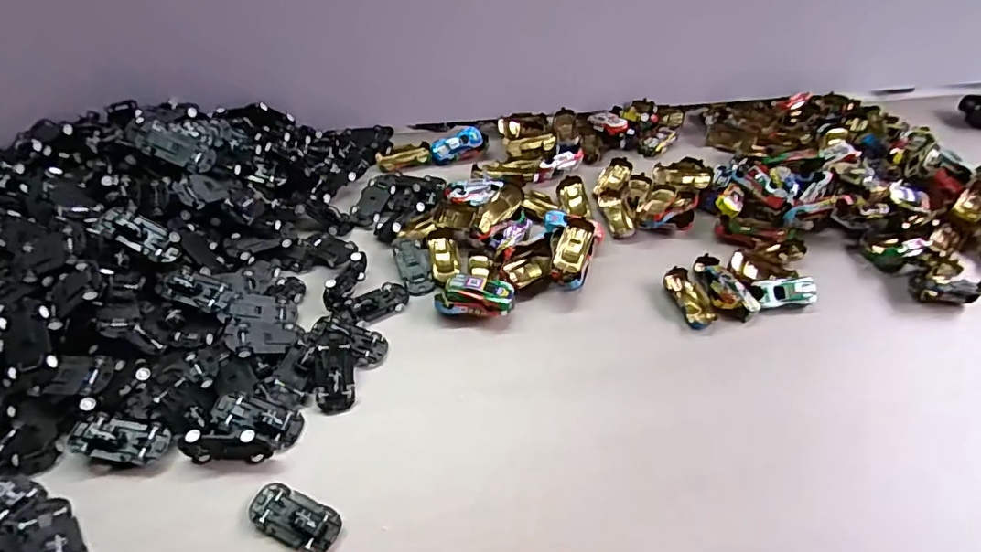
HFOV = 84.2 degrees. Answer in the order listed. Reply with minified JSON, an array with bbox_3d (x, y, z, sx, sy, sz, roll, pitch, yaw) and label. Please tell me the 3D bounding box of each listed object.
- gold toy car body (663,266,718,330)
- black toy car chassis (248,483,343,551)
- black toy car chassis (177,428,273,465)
[{"bbox_3d":[0.193,0.020,0.523,0.031,0.014,0.064,-10,53,-13],"label":"gold toy car body"},{"bbox_3d":[-0.137,0.167,0.376,0.065,0.011,0.032,20,52,11],"label":"black toy car chassis"},{"bbox_3d":[-0.193,0.123,0.393,0.062,0.028,0.013,3,51,-3],"label":"black toy car chassis"}]

